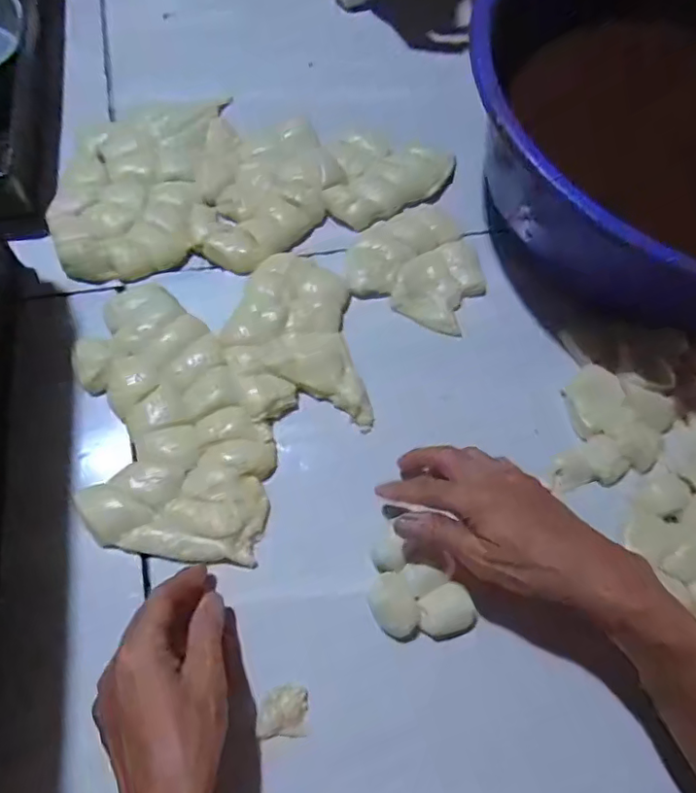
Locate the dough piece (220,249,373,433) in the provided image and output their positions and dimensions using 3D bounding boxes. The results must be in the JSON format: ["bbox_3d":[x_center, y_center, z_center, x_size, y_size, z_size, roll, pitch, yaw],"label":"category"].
[{"bbox_3d":[-0.048,-0.051,0.472,0.106,0.022,0.160,-9,68,-2],"label":"dough piece"}]

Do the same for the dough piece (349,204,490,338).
[{"bbox_3d":[0.067,-0.127,0.515,0.119,0.023,0.115,24,70,3],"label":"dough piece"}]

